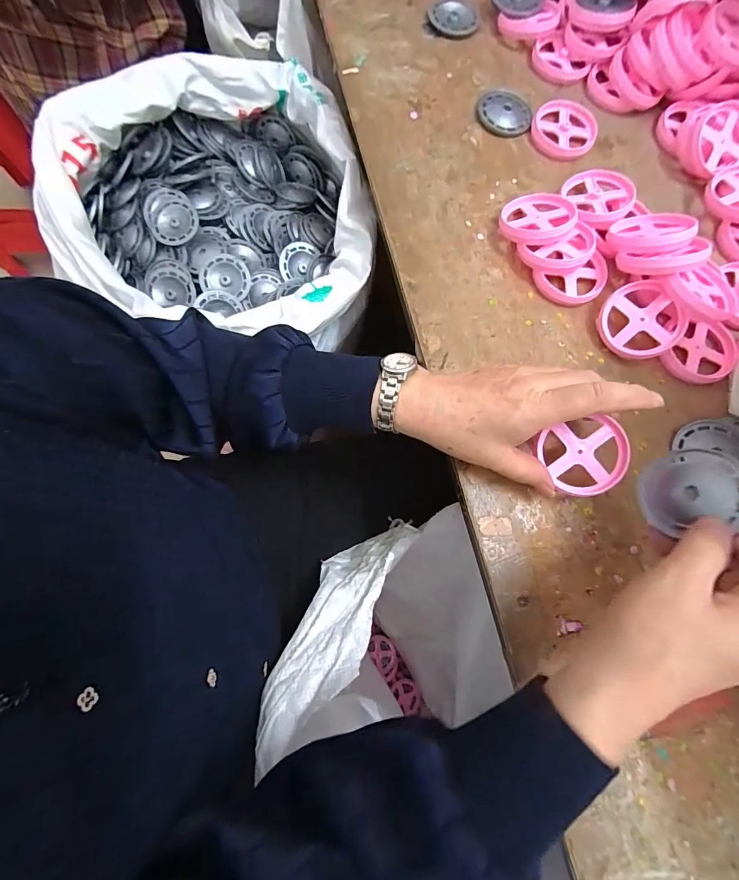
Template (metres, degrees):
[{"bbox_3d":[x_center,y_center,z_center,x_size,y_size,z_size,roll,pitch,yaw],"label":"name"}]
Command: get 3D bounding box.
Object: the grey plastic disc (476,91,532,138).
[{"bbox_3d":[0.139,-0.337,0.397,0.054,0.006,0.050,5,76,-1],"label":"grey plastic disc"}]

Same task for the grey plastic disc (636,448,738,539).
[{"bbox_3d":[0.203,0.032,0.243,0.004,0.056,0.049,15,62,-41],"label":"grey plastic disc"}]

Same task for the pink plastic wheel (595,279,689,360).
[{"bbox_3d":[0.233,-0.102,0.330,0.061,0.007,0.063,1,92,20],"label":"pink plastic wheel"}]

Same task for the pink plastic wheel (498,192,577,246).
[{"bbox_3d":[0.152,-0.201,0.350,0.063,0.011,0.064,2,59,14],"label":"pink plastic wheel"}]

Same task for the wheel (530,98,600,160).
[{"bbox_3d":[0.203,-0.320,0.394,0.073,0.009,0.063,-38,80,-11],"label":"wheel"}]

